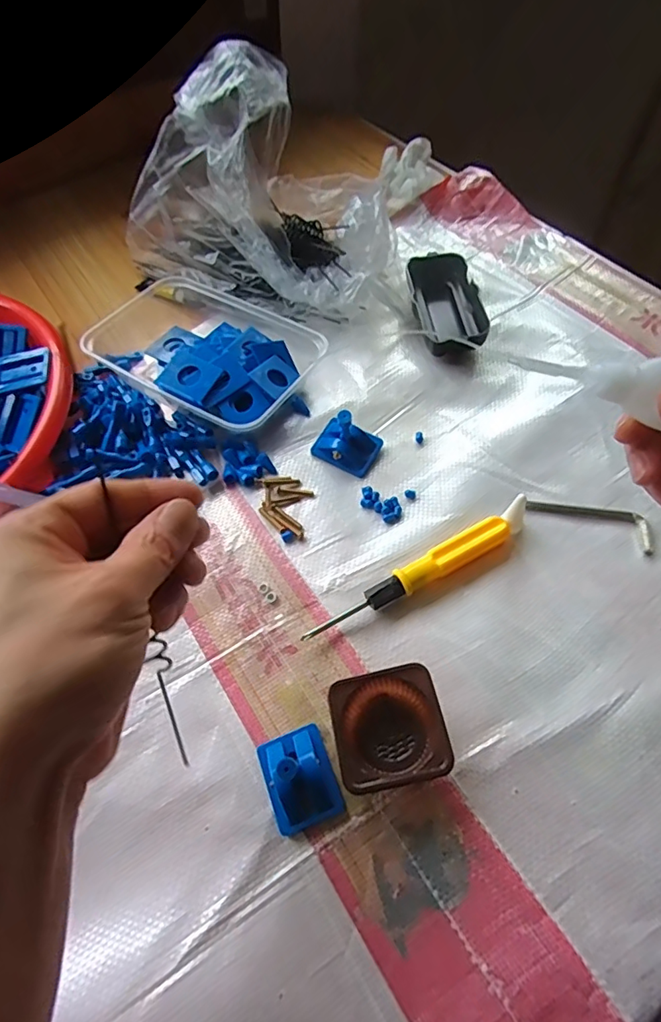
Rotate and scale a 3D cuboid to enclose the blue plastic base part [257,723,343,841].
[{"bbox_3d":[-0.016,0.135,0.271,0.034,0.016,0.044,-20,58,-8],"label":"blue plastic base part"}]

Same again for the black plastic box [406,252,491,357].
[{"bbox_3d":[0.096,-0.170,0.444,0.050,0.027,0.111,-5,57,1],"label":"black plastic box"}]

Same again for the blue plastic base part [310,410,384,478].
[{"bbox_3d":[0.011,-0.050,0.382,0.045,0.022,0.034,22,62,18],"label":"blue plastic base part"}]

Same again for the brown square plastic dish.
[{"bbox_3d":[0.029,0.111,0.274,0.054,0.028,0.056,-12,57,-3],"label":"brown square plastic dish"}]

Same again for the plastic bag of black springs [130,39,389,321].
[{"bbox_3d":[-0.043,-0.264,0.450,0.214,0.137,0.163,31,65,22],"label":"plastic bag of black springs"}]

